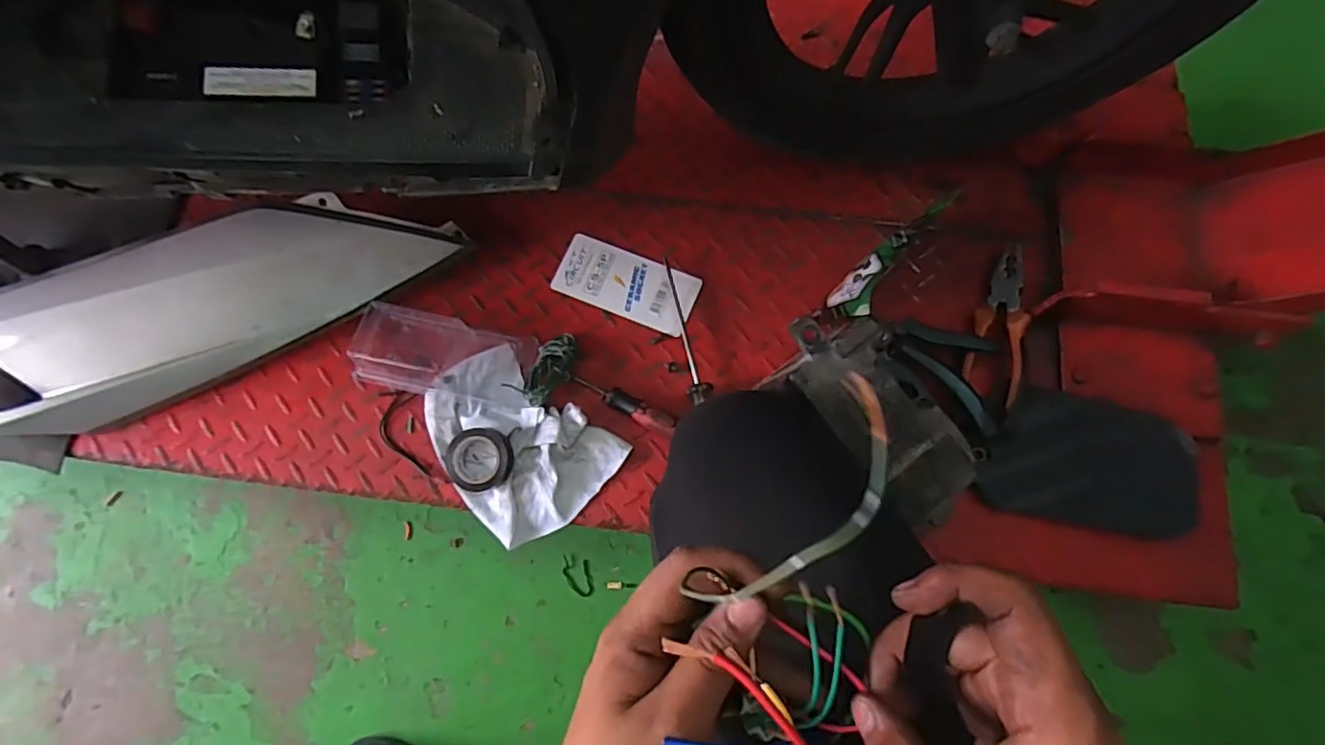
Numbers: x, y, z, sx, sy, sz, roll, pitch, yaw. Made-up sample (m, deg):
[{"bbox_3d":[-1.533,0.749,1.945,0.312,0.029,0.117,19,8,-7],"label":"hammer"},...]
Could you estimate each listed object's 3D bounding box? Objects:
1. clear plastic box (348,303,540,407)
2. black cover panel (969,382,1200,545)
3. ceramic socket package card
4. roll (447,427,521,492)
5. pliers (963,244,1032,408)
[{"bbox_3d":[-0.218,-0.018,0.617,0.175,0.039,0.080,10,74,5],"label":"clear plastic box"},{"bbox_3d":[0.394,0.084,0.563,0.188,0.029,0.108,12,74,5],"label":"black cover panel"},{"bbox_3d":[-0.038,-0.093,0.652,0.146,0.006,0.070,22,75,8],"label":"ceramic socket package card"},{"bbox_3d":[-0.172,0.081,0.587,0.061,0.021,0.059,0,73,2],"label":"roll"},{"bbox_3d":[0.332,-0.052,0.614,0.043,0.030,0.168,17,74,7],"label":"pliers"}]

